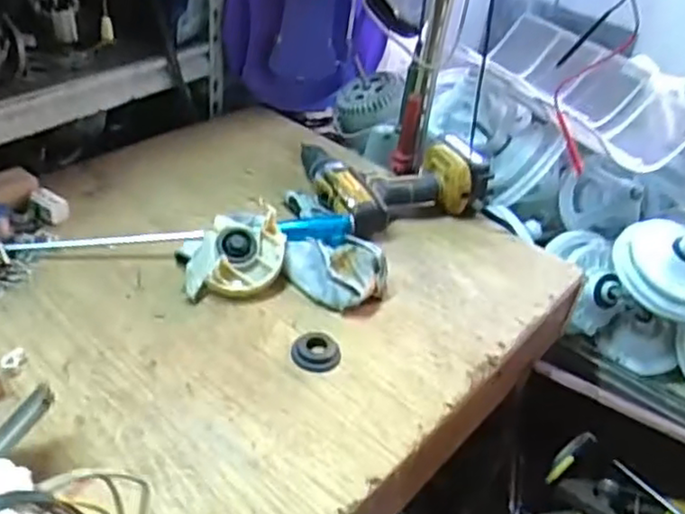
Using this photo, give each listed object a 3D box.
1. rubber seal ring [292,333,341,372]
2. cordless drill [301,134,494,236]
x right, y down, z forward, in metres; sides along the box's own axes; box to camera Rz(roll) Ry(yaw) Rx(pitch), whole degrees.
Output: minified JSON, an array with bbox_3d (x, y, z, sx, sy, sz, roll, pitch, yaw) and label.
[{"bbox_3d":[-0.026,0.094,0.690,0.050,0.013,0.044,12,36,6],"label":"rubber seal ring"},{"bbox_3d":[0.075,-0.107,0.914,0.221,0.078,0.183,-6,38,-19],"label":"cordless drill"}]

